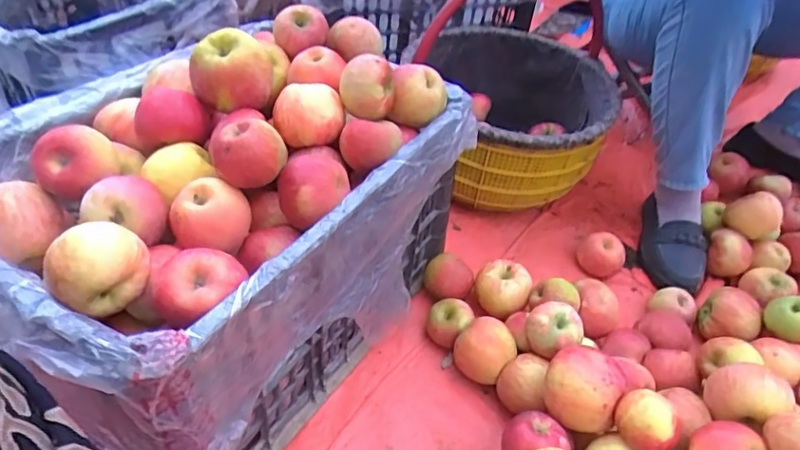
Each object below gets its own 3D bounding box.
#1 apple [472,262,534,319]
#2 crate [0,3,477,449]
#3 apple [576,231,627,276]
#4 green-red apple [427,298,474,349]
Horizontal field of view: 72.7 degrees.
[{"bbox_3d":[0.146,0.095,0.783,0.077,0.061,0.074,1,44,-1],"label":"apple"},{"bbox_3d":[-0.200,-0.001,0.658,0.377,0.340,0.505,28,50,24],"label":"crate"},{"bbox_3d":[0.319,0.051,0.868,0.072,0.057,0.064,28,50,24],"label":"apple"},{"bbox_3d":[0.067,0.139,0.753,0.057,0.053,0.059,1,44,-1],"label":"green-red apple"}]

